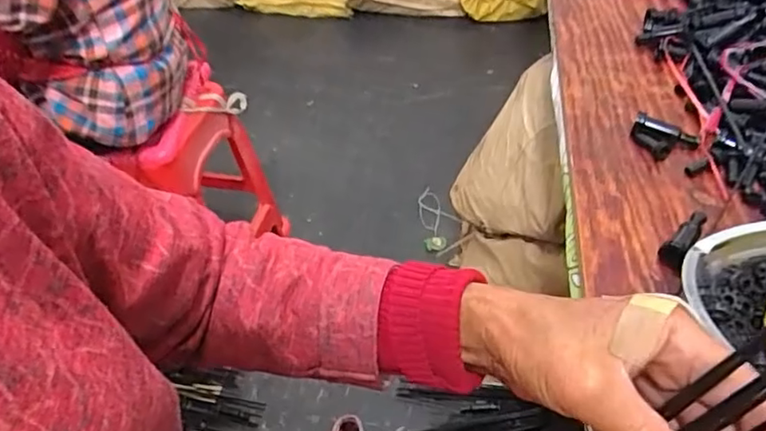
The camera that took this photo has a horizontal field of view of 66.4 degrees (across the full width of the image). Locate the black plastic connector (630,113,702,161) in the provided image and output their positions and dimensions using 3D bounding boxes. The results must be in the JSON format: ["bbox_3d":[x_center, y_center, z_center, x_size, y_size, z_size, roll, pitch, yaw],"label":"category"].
[{"bbox_3d":[0.288,-0.079,0.600,0.063,0.018,0.041,22,50,24],"label":"black plastic connector"}]

